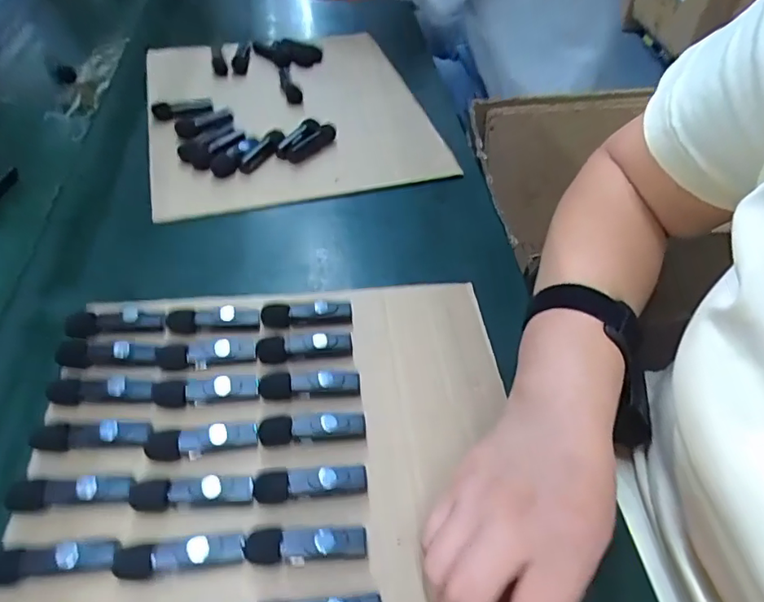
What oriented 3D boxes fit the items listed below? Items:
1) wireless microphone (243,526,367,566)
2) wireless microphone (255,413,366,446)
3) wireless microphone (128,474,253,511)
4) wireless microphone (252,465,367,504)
[{"bbox_3d":[-0.041,0.132,0.284,0.063,0.012,0.016,0,48,-2],"label":"wireless microphone"},{"bbox_3d":[-0.043,0.078,0.328,0.065,0.011,0.015,-3,48,-4],"label":"wireless microphone"},{"bbox_3d":[-0.107,0.107,0.297,0.066,0.011,0.016,-1,48,-3],"label":"wireless microphone"},{"bbox_3d":[-0.041,0.105,0.306,0.064,0.014,0.015,-5,48,-6],"label":"wireless microphone"}]

